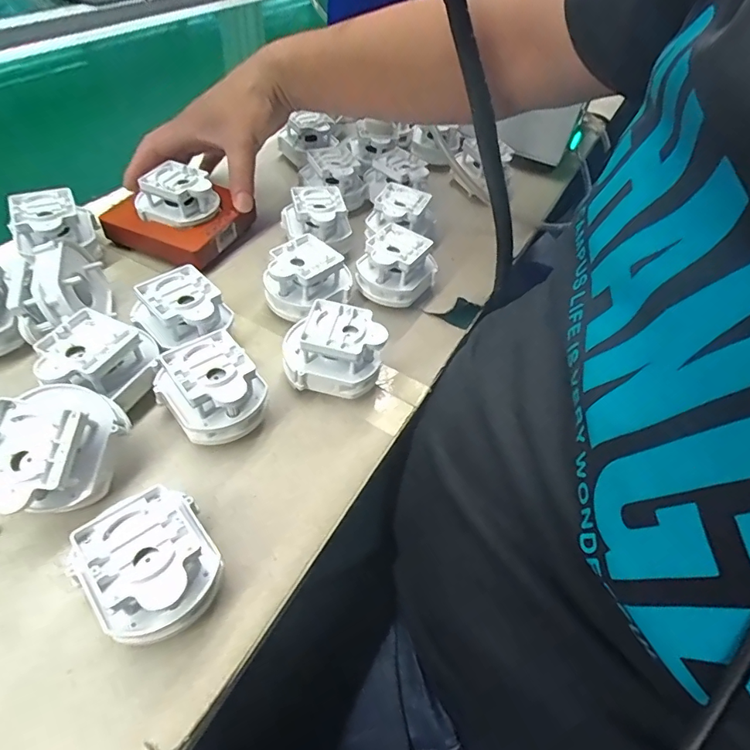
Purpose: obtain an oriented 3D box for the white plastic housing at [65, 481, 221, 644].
[{"bbox_3d":[-0.107,0.097,0.235,0.054,0.051,0.061,-31,60,-28],"label":"white plastic housing"}]

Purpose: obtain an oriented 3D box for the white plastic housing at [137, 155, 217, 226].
[{"bbox_3d":[-0.173,-0.155,0.411,0.060,0.033,0.049,12,49,3],"label":"white plastic housing"}]

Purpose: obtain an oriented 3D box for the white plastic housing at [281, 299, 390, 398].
[{"bbox_3d":[-0.030,-0.018,0.345,0.071,0.050,0.062,6,49,-1],"label":"white plastic housing"}]

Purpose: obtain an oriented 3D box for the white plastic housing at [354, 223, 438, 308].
[{"bbox_3d":[0.016,-0.092,0.412,0.060,0.048,0.061,36,55,22],"label":"white plastic housing"}]

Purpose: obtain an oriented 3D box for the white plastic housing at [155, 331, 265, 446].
[{"bbox_3d":[-0.105,0.012,0.307,0.054,0.051,0.063,-34,61,-30],"label":"white plastic housing"}]

